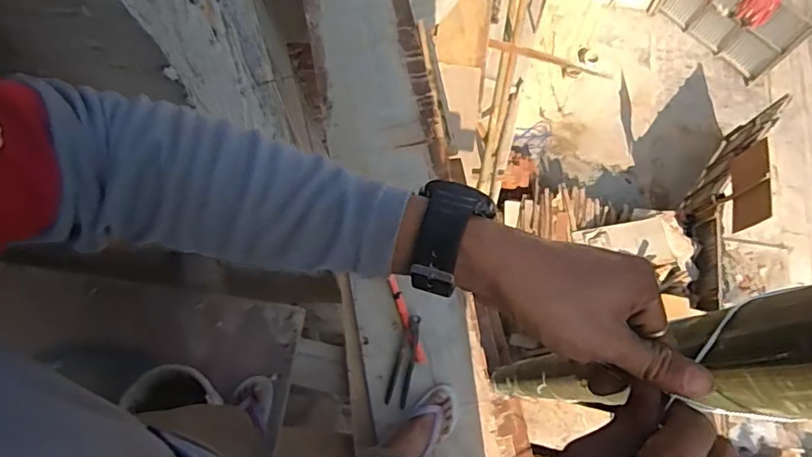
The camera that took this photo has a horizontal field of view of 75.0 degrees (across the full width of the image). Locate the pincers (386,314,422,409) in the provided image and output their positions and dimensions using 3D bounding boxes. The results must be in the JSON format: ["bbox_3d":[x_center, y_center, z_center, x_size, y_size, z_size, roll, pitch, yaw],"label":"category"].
[{"bbox_3d":[-0.002,0.332,1.334,0.052,0.023,0.226,14,84,7],"label":"pincers"}]

